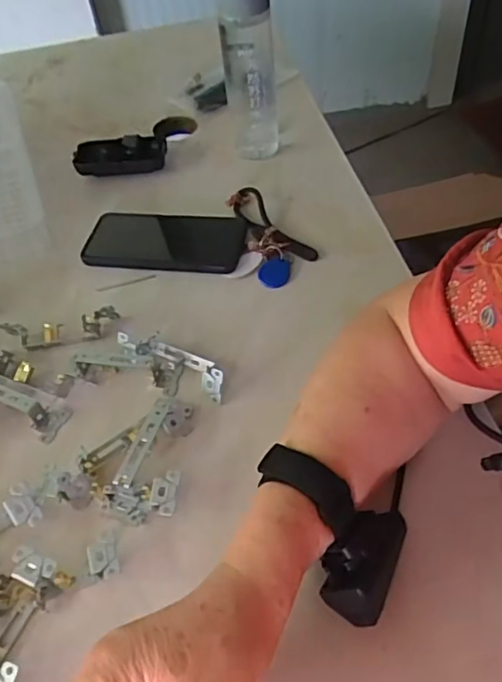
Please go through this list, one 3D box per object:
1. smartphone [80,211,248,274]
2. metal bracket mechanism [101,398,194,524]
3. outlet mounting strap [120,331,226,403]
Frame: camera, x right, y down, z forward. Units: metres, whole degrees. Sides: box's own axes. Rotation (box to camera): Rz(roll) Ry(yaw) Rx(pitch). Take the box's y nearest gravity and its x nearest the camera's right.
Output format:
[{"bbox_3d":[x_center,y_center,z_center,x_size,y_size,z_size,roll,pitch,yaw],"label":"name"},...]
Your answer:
[{"bbox_3d":[-0.094,-0.106,0.606,0.167,0.014,0.082,5,51,10],"label":"smartphone"},{"bbox_3d":[-0.076,0.084,0.437,0.056,0.026,0.104,2,50,8],"label":"metal bracket mechanism"},{"bbox_3d":[-0.067,0.020,0.487,0.102,0.030,0.038,20,55,21],"label":"outlet mounting strap"}]

